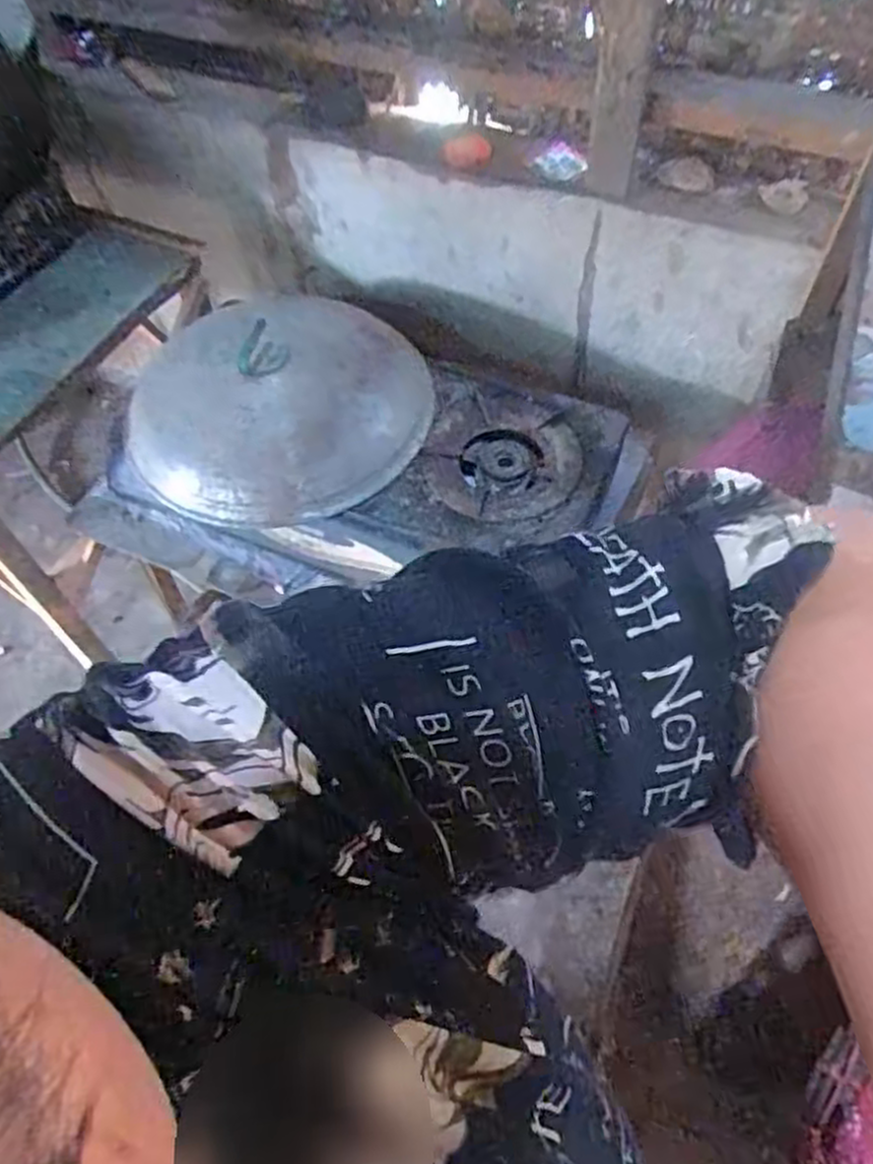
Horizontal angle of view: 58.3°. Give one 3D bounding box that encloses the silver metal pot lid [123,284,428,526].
[{"bbox_3d":[-0.237,-0.290,1.150,0.423,0.150,0.425,-1,58,1],"label":"silver metal pot lid"}]

